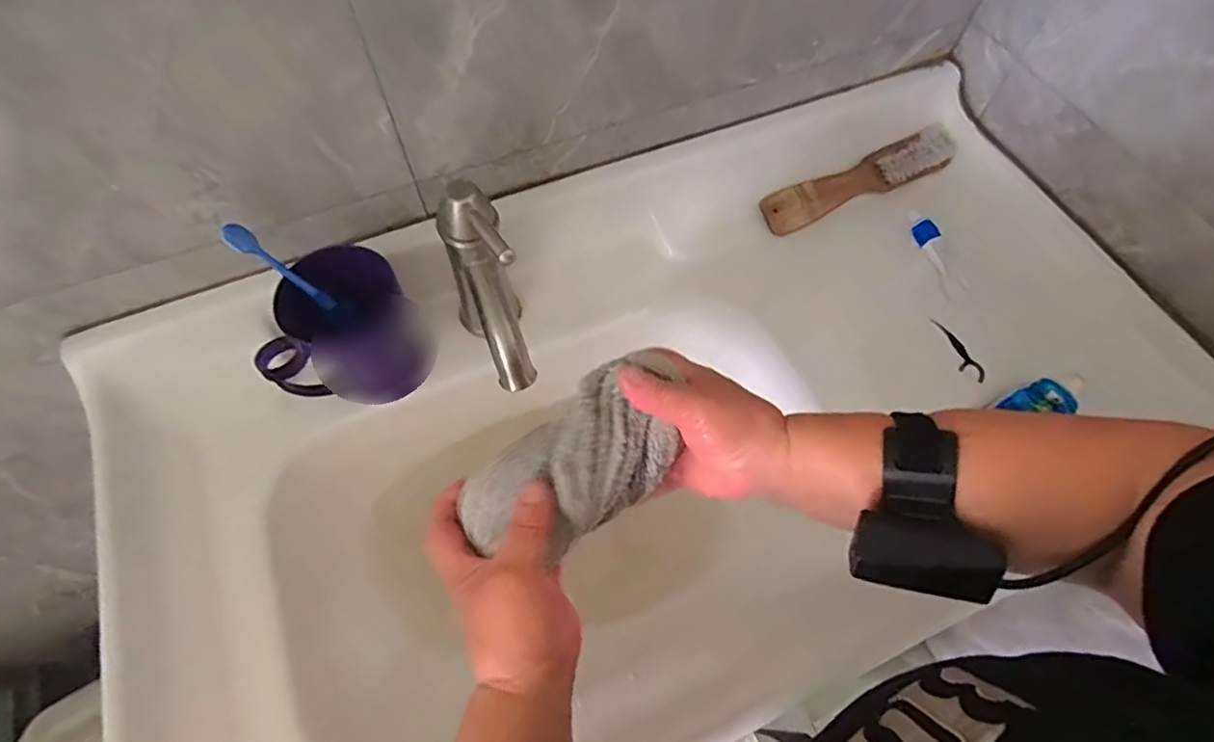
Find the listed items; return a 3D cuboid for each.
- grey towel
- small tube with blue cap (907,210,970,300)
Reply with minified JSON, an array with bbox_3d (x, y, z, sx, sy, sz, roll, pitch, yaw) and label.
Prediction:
[{"bbox_3d":[-0.015,0.055,0.375,0.152,0.055,0.069,-32,66,-18],"label":"grey towel"},{"bbox_3d":[0.334,-0.121,0.611,0.022,0.016,0.101,-12,62,-8],"label":"small tube with blue cap"}]

